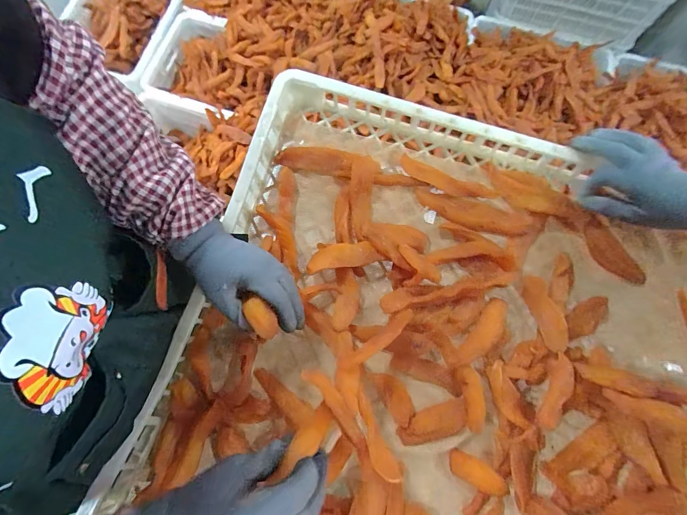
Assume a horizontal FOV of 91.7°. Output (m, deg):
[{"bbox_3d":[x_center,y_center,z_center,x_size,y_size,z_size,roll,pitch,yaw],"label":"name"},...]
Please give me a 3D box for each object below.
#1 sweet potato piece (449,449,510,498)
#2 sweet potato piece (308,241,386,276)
[{"bbox_3d":[0.145,0.235,0.361,0.065,0.011,0.027,29,76,7],"label":"sweet potato piece"},{"bbox_3d":[-0.001,-0.001,0.418,0.090,0.013,0.031,-9,74,-4],"label":"sweet potato piece"}]

